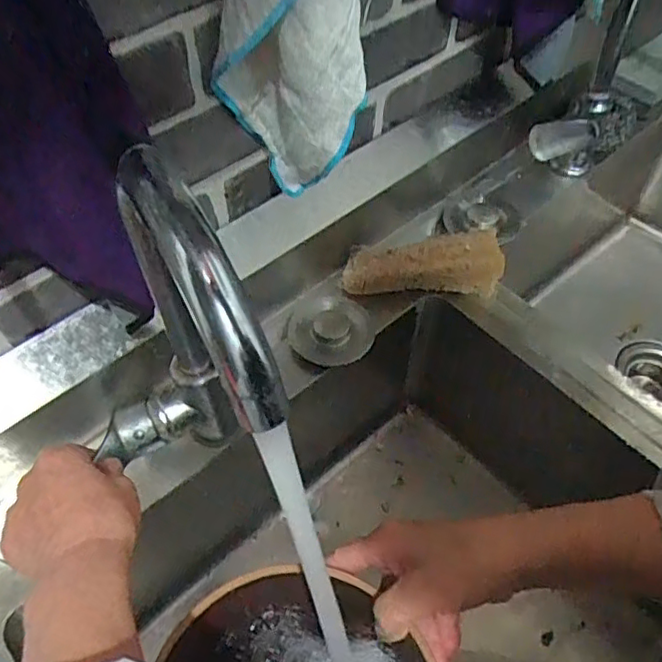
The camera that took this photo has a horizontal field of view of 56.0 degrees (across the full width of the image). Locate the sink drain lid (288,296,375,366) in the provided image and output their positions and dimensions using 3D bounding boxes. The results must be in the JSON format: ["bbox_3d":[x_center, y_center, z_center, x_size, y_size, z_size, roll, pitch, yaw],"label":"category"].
[{"bbox_3d":[0.003,-0.003,0.625,0.077,0.015,0.079,0,54,0],"label":"sink drain lid"}]

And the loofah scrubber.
[{"bbox_3d":[0.094,-0.067,0.647,0.160,0.066,0.048,3,54,1],"label":"loofah scrubber"}]

